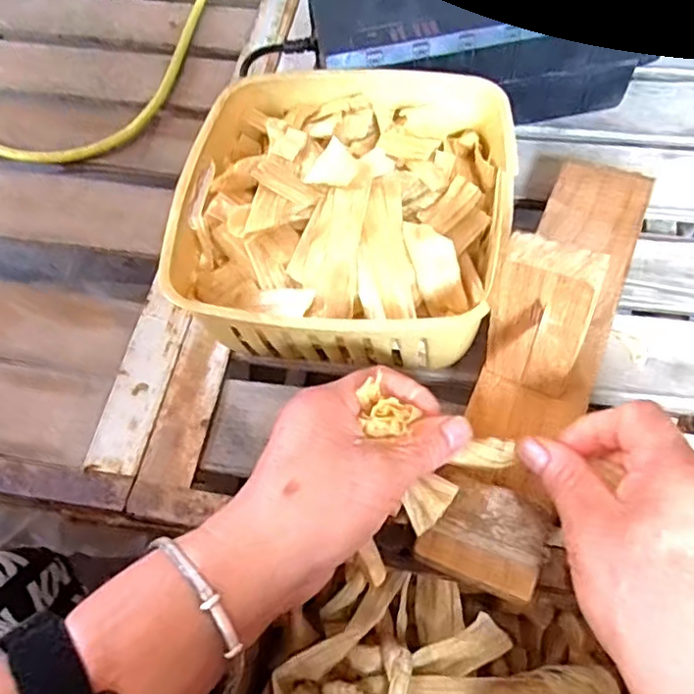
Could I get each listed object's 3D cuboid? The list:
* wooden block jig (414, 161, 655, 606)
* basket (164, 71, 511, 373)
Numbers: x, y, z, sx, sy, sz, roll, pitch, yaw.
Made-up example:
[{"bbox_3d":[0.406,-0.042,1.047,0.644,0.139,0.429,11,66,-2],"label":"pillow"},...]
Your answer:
[{"bbox_3d":[0.110,-0.021,0.320,0.057,0.120,0.271,20,64,15],"label":"wooden block jig"},{"bbox_3d":[0.000,-0.079,0.385,0.182,0.078,0.184,0,62,1],"label":"basket"}]

